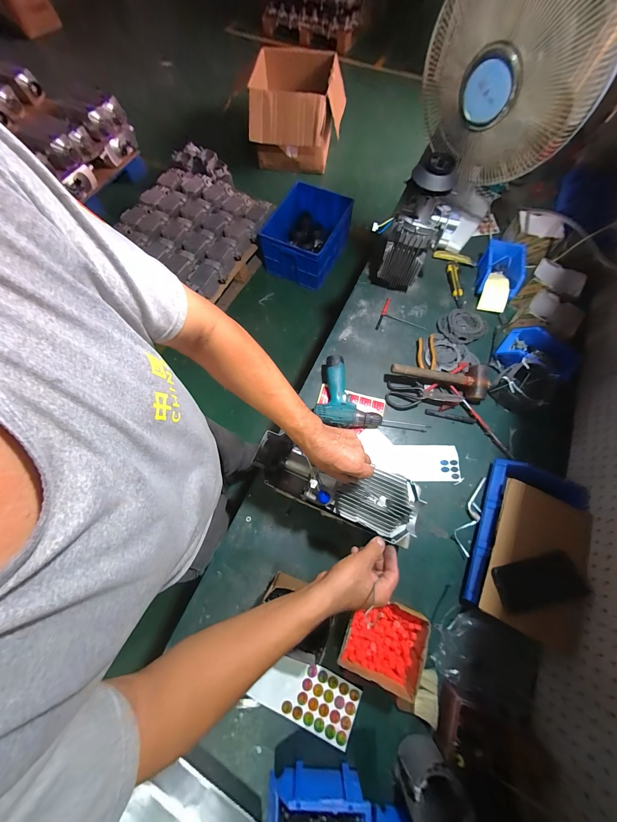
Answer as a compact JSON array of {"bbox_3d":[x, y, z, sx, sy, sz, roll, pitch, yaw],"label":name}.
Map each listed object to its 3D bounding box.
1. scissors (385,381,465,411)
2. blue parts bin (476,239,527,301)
[{"bbox_3d":[0.326,-0.040,0.747,0.201,0.018,0.080,2,71,15],"label":"scissors"},{"bbox_3d":[0.647,-0.474,0.882,0.135,0.065,0.189,21,72,6],"label":"blue parts bin"}]

